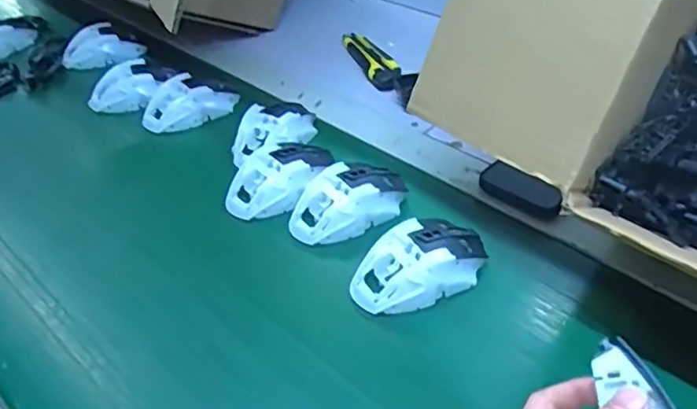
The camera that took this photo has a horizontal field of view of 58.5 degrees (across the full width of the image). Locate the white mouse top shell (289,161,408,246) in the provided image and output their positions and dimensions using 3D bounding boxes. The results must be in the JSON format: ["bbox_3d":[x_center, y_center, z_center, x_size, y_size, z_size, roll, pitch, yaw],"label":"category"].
[{"bbox_3d":[0.001,-0.004,0.567,0.117,0.036,0.064,-27,48,-25],"label":"white mouse top shell"}]

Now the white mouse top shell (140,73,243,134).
[{"bbox_3d":[-0.183,-0.118,0.716,0.107,0.035,0.063,-34,51,-30],"label":"white mouse top shell"}]

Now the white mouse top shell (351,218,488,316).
[{"bbox_3d":[0.057,0.045,0.501,0.113,0.032,0.060,-20,45,-19],"label":"white mouse top shell"}]

